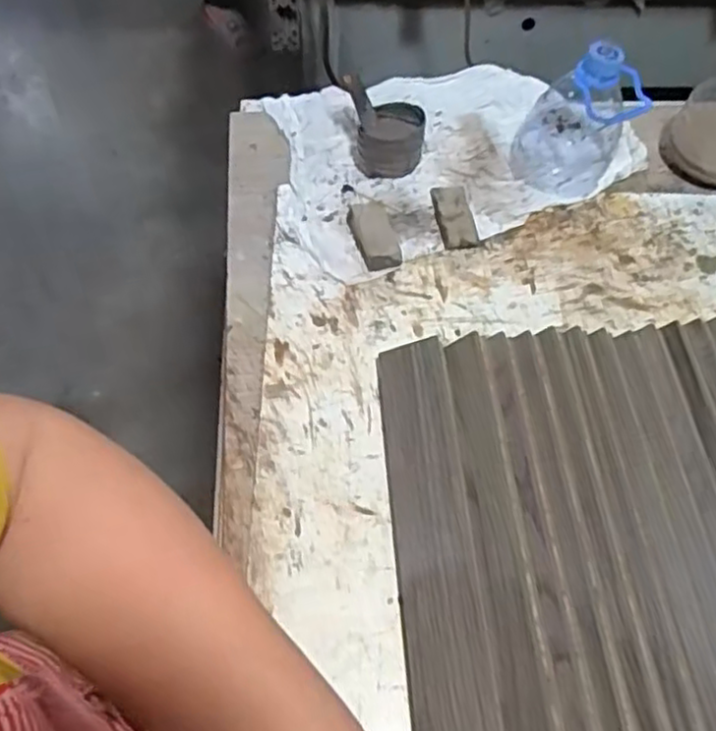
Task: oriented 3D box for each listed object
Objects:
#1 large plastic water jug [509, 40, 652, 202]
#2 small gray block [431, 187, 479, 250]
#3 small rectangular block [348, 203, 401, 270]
[{"bbox_3d":[0.209,-0.235,0.651,0.099,0.127,0.088,15,58,7],"label":"large plastic water jug"},{"bbox_3d":[0.091,-0.141,0.650,0.032,0.016,0.067,-9,58,-8],"label":"small gray block"},{"bbox_3d":[0.014,-0.122,0.630,0.033,0.019,0.076,-12,59,-10],"label":"small rectangular block"}]

